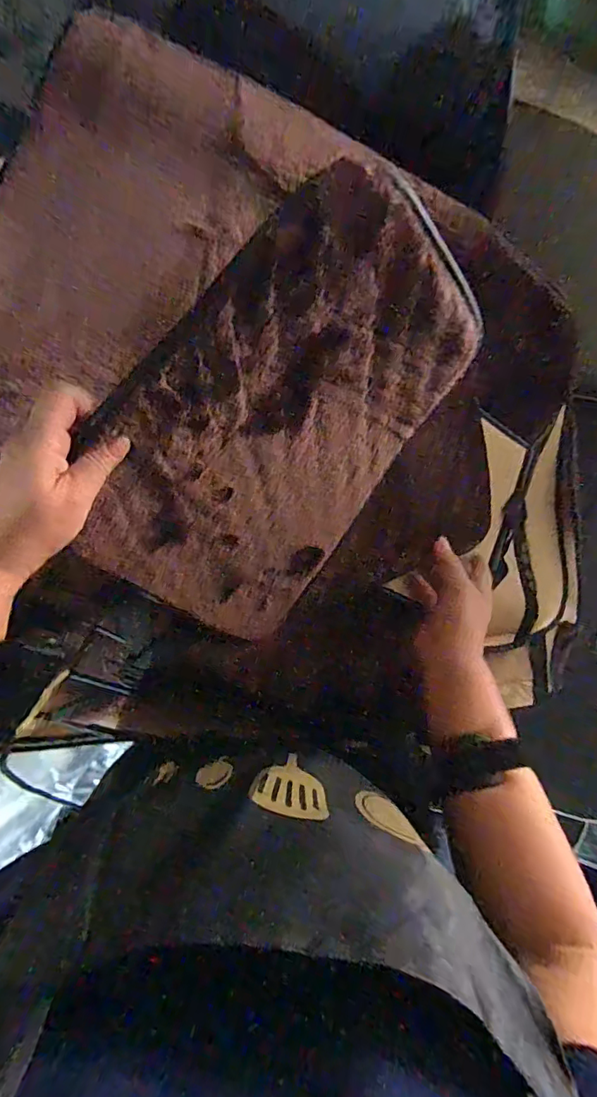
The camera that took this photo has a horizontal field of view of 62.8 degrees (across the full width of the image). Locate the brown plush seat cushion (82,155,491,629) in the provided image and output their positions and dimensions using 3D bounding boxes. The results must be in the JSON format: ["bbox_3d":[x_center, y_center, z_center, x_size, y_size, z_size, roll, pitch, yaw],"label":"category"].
[{"bbox_3d":[-0.014,-0.076,0.351,0.310,0.205,0.030,-49,39,18],"label":"brown plush seat cushion"}]

